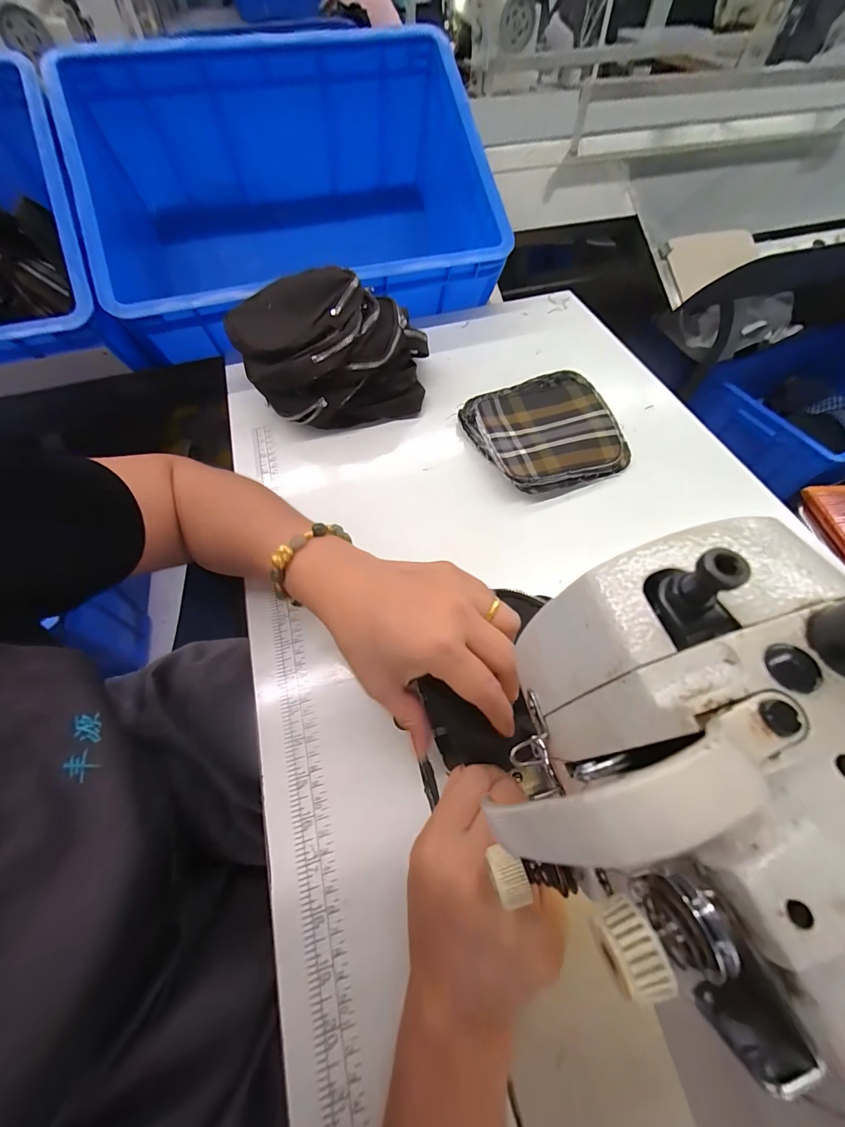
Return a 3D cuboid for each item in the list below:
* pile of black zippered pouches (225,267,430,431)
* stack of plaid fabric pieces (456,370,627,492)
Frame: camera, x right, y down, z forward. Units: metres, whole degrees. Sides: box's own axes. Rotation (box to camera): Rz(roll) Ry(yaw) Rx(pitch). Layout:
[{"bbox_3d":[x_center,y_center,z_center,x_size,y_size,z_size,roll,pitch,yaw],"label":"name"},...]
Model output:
[{"bbox_3d":[-0.104,-0.254,0.455,0.214,0.103,0.158,-7,60,-3],"label":"pile of black zippered pouches"},{"bbox_3d":[0.139,-0.144,0.432,0.156,0.035,0.161,-15,61,-8],"label":"stack of plaid fabric pieces"}]

